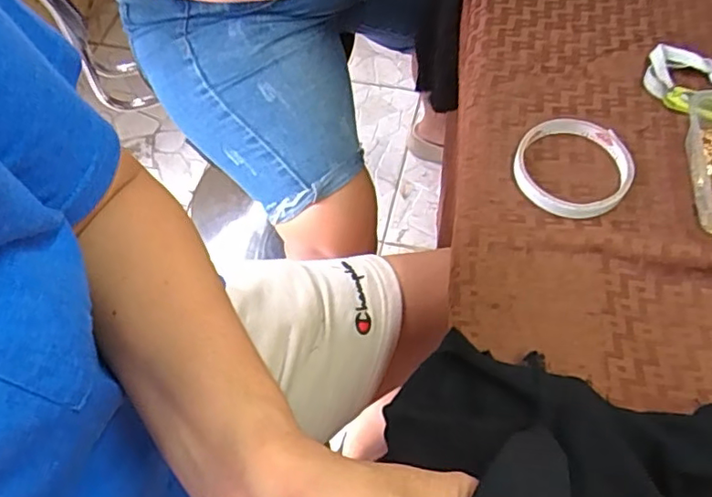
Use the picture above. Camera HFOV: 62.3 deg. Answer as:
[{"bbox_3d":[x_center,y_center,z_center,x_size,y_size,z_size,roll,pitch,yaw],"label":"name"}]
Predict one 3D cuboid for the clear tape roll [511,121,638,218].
[{"bbox_3d":[0.164,-0.063,0.445,0.083,0.014,0.089,-1,62,2],"label":"clear tape roll"}]

